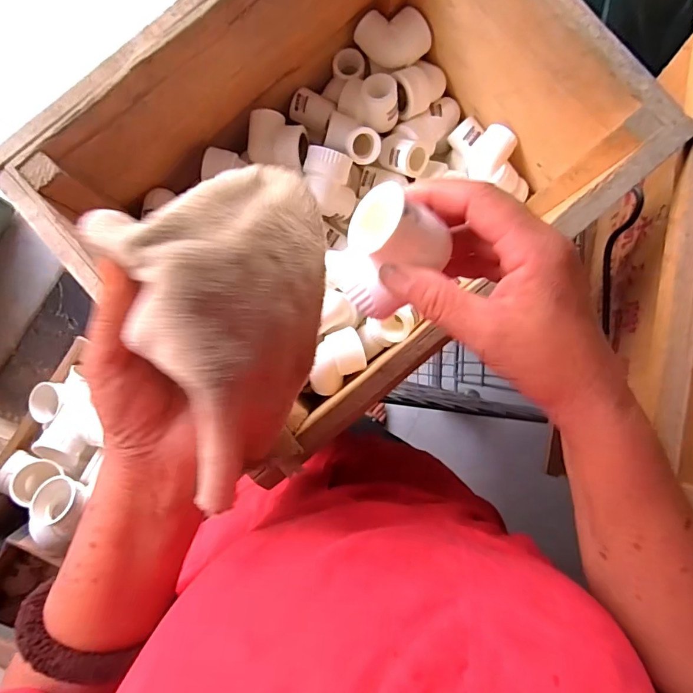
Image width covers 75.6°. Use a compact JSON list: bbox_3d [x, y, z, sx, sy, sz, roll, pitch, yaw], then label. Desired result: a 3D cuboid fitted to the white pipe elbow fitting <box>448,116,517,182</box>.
[{"bbox_3d":[0.138,-0.209,0.468,0.046,0.050,0.064,-42,94,-8],"label":"white pipe elbow fitting"}]

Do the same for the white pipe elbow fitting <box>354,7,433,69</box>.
[{"bbox_3d":[0.047,-0.312,0.453,0.073,0.031,0.046,1,127,1],"label":"white pipe elbow fitting"}]

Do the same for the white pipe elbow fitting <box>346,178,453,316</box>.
[{"bbox_3d":[0.025,-0.050,0.235,0.045,0.040,0.068,-20,121,-29],"label":"white pipe elbow fitting"}]

